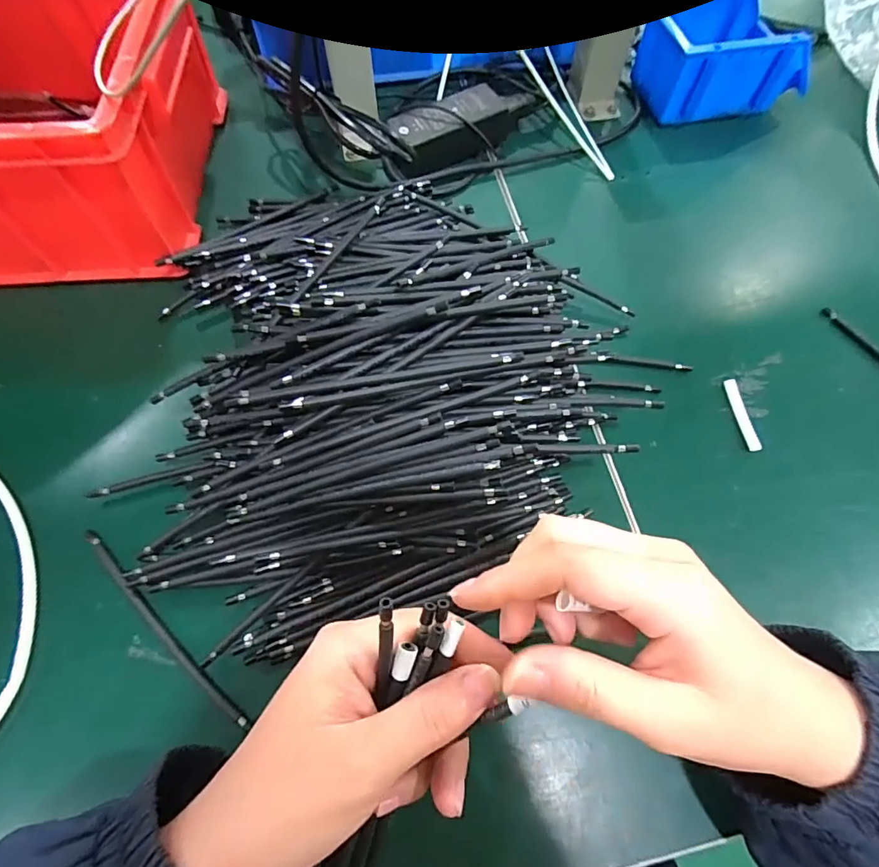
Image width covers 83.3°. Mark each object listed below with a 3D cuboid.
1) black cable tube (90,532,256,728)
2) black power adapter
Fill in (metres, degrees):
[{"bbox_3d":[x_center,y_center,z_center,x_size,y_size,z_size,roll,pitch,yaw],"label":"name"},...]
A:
[{"bbox_3d":[-0.162,0.111,0.287,0.154,0.012,0.008,40,70,16],"label":"black cable tube"},{"bbox_3d":[0.011,-0.283,0.462,0.114,0.036,0.057,-22,67,-11],"label":"black power adapter"}]

